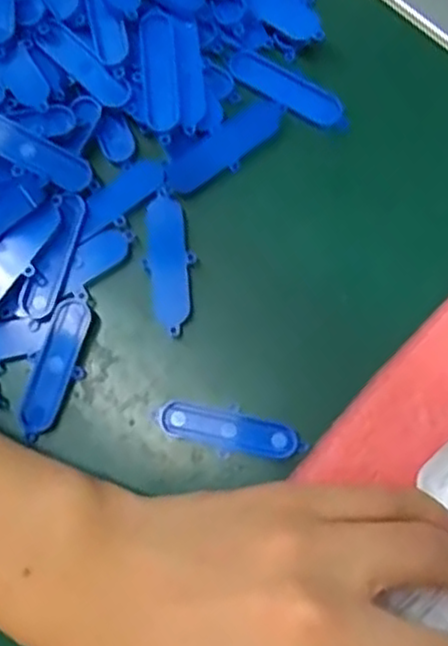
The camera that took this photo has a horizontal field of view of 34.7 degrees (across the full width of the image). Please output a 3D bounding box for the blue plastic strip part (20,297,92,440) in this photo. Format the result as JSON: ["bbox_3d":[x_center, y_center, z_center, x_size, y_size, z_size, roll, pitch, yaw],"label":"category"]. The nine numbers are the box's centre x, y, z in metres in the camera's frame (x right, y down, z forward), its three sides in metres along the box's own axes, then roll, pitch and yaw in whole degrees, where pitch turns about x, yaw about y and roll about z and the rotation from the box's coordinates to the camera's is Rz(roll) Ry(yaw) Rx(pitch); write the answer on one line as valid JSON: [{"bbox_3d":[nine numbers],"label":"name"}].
[{"bbox_3d":[-0.066,0.018,0.282,0.019,0.007,0.056,15,80,10],"label":"blue plastic strip part"}]

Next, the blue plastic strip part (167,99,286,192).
[{"bbox_3d":[0.001,-0.073,0.294,0.055,0.004,0.016,-38,76,-2],"label":"blue plastic strip part"}]

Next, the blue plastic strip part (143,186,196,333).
[{"bbox_3d":[-0.022,-0.025,0.290,0.018,0.006,0.057,-5,77,6],"label":"blue plastic strip part"}]

